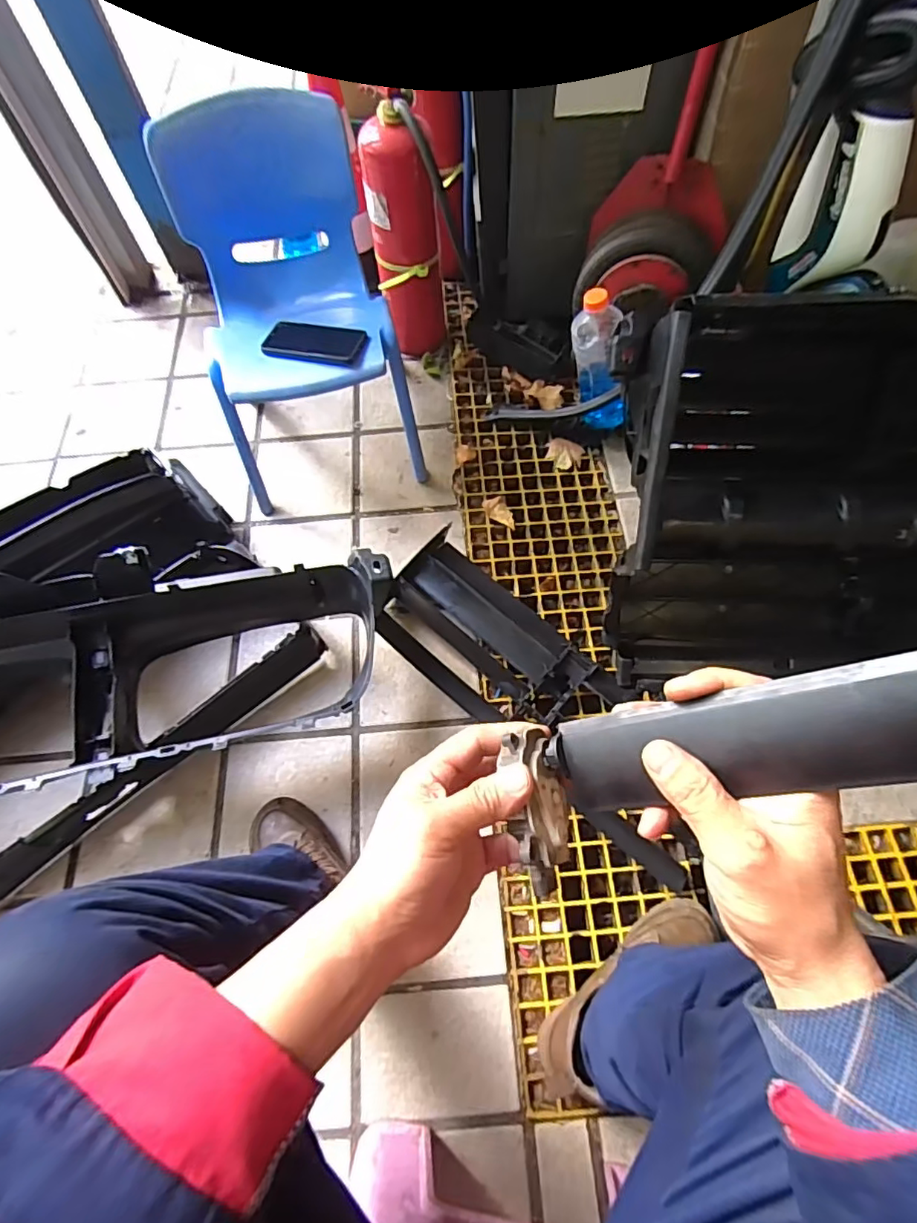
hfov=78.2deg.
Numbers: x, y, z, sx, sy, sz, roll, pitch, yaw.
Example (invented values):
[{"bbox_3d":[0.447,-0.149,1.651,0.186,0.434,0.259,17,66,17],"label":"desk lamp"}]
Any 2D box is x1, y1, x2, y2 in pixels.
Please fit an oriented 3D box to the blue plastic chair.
[{"bbox_3d":[-0.267,-0.498,0.963,0.319,0.466,0.322,-11,64,-4],"label":"blue plastic chair"}]

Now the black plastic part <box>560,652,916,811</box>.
[{"bbox_3d":[0.174,0.055,0.264,0.275,0.032,0.049,-20,57,35],"label":"black plastic part"}]

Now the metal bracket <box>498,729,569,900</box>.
[{"bbox_3d":[0.049,0.121,0.338,0.037,0.027,0.091,-6,79,-2],"label":"metal bracket"}]

